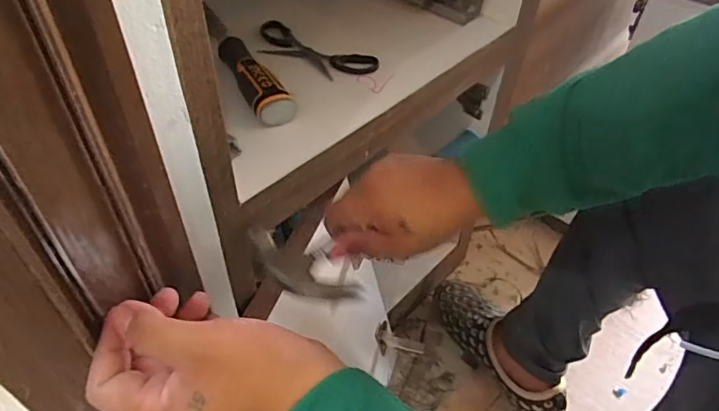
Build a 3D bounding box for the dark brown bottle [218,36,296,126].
[{"bbox_3d":[-0.106,-0.129,0.516,0.036,0.029,0.135,-19,52,-19],"label":"dark brown bottle"}]

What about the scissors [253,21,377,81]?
[{"bbox_3d":[-0.054,-0.169,0.573,0.147,0.008,0.051,25,51,20],"label":"scissors"}]

